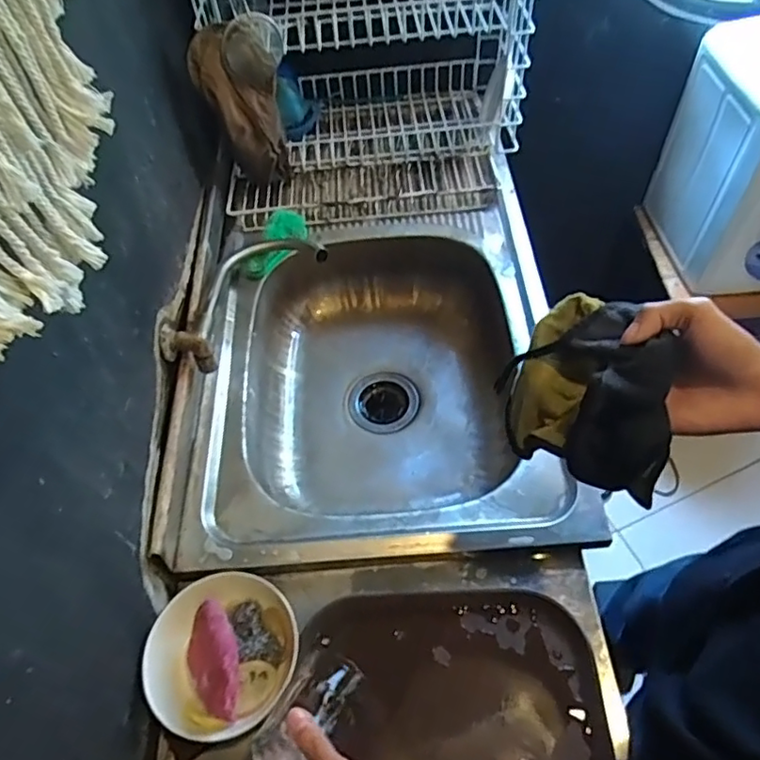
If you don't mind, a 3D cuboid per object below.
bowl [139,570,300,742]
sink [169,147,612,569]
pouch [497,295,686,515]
[{"bbox_3d":[-0.158,0.270,0.597,0.140,0.075,0.146,-2,56,3],"label":"bowl"},{"bbox_3d":[-0.003,-0.018,0.886,0.479,0.163,0.596,-4,59,1],"label":"sink"},{"bbox_3d":[0.157,0.010,0.454,0.119,0.102,0.116,14,61,12],"label":"pouch"}]

